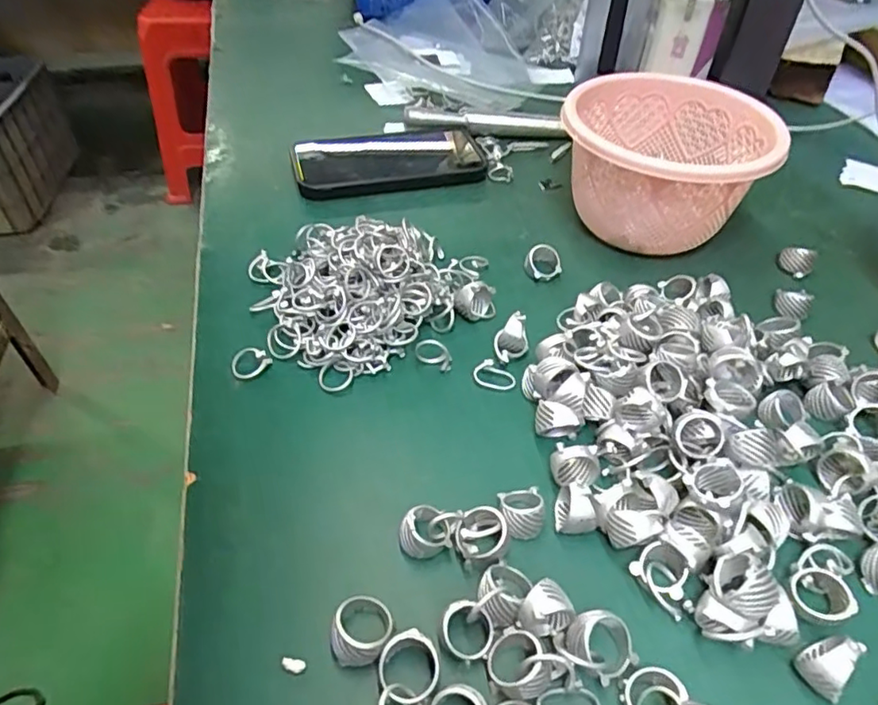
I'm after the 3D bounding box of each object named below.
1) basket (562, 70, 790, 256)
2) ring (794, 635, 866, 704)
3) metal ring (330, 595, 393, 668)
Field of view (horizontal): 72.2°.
[{"bbox_3d":[0.160,-0.132,0.448,0.141,0.091,0.134,27,51,22],"label":"basket"},{"bbox_3d":[0.156,0.124,0.238,0.024,0.025,0.018,-18,50,-19],"label":"ring"},{"bbox_3d":[-0.031,0.112,0.246,0.023,0.019,0.026,9,46,7],"label":"metal ring"}]

